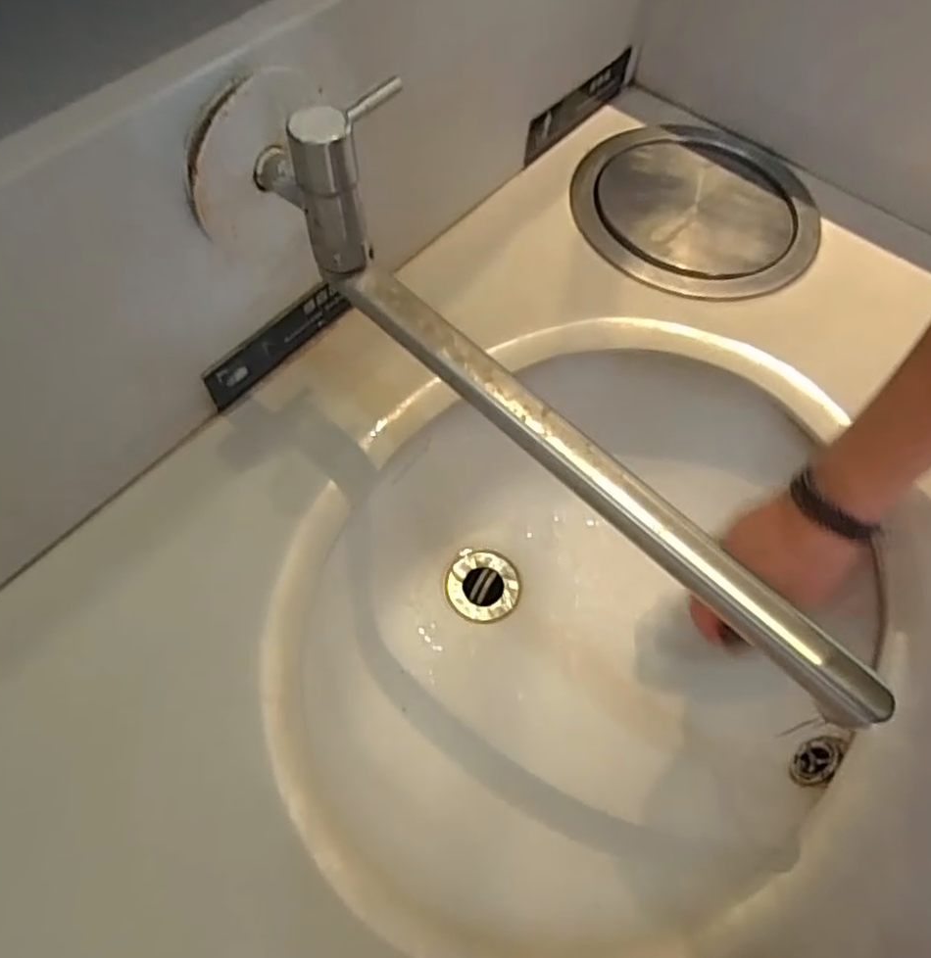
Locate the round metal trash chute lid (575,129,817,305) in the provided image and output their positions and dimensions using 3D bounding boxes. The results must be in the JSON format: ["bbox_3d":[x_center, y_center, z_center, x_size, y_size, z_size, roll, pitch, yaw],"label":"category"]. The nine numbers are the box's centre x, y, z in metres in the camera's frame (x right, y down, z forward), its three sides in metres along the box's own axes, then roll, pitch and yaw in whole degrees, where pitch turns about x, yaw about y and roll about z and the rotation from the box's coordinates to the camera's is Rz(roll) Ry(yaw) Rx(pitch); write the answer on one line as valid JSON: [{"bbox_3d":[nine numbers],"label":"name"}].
[{"bbox_3d":[0.188,-0.226,0.574,0.193,0.007,0.194,2,61,-3],"label":"round metal trash chute lid"}]

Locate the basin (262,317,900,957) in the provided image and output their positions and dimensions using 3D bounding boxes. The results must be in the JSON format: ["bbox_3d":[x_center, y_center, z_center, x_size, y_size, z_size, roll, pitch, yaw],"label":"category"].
[{"bbox_3d":[0.069,0.107,0.483,0.398,0.160,0.333,-39,68,-25],"label":"basin"}]

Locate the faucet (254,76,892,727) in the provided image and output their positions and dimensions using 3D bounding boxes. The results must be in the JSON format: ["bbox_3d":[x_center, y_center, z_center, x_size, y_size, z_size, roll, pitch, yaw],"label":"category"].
[{"bbox_3d":[0.045,-0.035,0.327,0.384,0.090,0.047,46,67,6],"label":"faucet"}]

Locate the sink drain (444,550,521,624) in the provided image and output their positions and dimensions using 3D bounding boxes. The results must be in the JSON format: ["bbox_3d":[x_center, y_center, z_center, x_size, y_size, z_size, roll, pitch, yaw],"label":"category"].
[{"bbox_3d":[0.014,0.087,0.568,0.059,0.009,0.058,-1,58,-5],"label":"sink drain"}]

